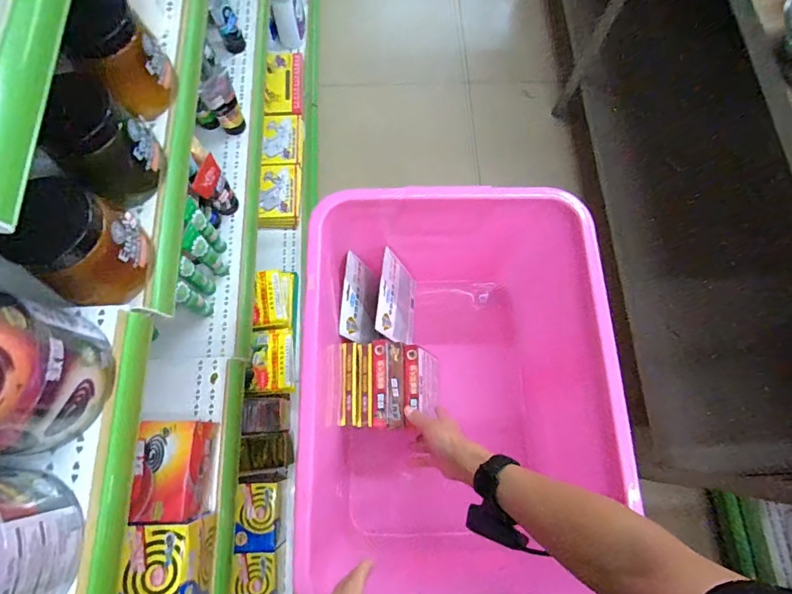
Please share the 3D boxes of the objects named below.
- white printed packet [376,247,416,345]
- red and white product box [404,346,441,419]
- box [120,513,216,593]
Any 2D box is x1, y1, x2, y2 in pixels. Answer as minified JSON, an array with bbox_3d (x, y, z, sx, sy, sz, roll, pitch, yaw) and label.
[{"bbox_3d":[0.006,0.003,0.796,0.013,0.157,0.154,-1,77,21],"label":"white printed packet"},{"bbox_3d":[0.047,0.146,0.746,0.022,0.114,0.104,-10,65,21],"label":"red and white product box"},{"bbox_3d":[-0.309,0.381,0.602,0.074,0.092,0.133,-2,71,-1],"label":"box"}]

